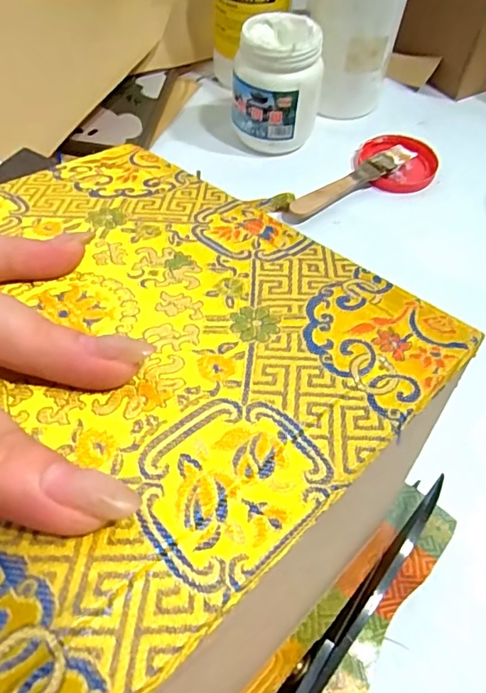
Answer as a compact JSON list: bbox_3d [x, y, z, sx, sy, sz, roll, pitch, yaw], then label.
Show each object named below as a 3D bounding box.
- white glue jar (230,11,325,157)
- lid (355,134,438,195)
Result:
[{"bbox_3d":[0.029,-0.231,0.441,0.078,0.095,0.074,8,56,3],"label":"white glue jar"},{"bbox_3d":[0.143,-0.169,0.452,0.066,0.014,0.070,1,56,-2],"label":"lid"}]

